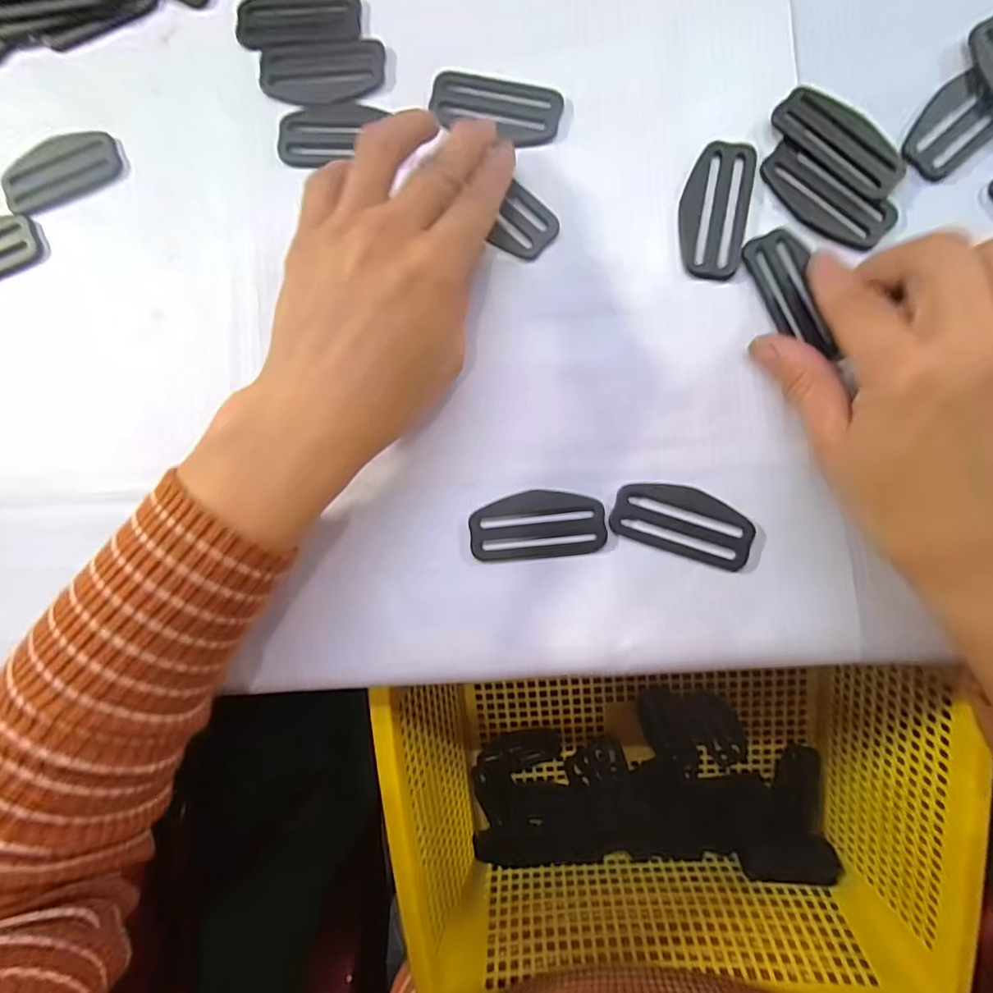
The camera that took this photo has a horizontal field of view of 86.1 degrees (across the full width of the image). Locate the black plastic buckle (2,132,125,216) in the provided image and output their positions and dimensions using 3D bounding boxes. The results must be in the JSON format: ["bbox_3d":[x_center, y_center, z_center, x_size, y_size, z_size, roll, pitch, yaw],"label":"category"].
[{"bbox_3d":[-0.213,-0.160,0.261,0.060,0.009,0.028,-20,87,5],"label":"black plastic buckle"}]

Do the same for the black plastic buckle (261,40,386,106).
[{"bbox_3d":[-0.081,-0.197,0.248,0.058,0.004,0.028,-4,89,5],"label":"black plastic buckle"}]

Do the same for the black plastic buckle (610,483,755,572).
[{"bbox_3d":[0.081,0.010,0.228,0.059,0.004,0.028,18,91,5],"label":"black plastic buckle"}]

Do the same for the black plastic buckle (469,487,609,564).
[{"bbox_3d":[0.018,0.013,0.235,0.058,0.004,0.029,-5,88,5],"label":"black plastic buckle"}]

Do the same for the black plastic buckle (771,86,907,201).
[{"bbox_3d":[0.147,-0.151,0.225,0.027,0.005,0.058,-45,86,3],"label":"black plastic buckle"}]

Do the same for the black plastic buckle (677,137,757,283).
[{"bbox_3d":[0.095,-0.125,0.231,0.029,0.004,0.059,9,90,5],"label":"black plastic buckle"}]

